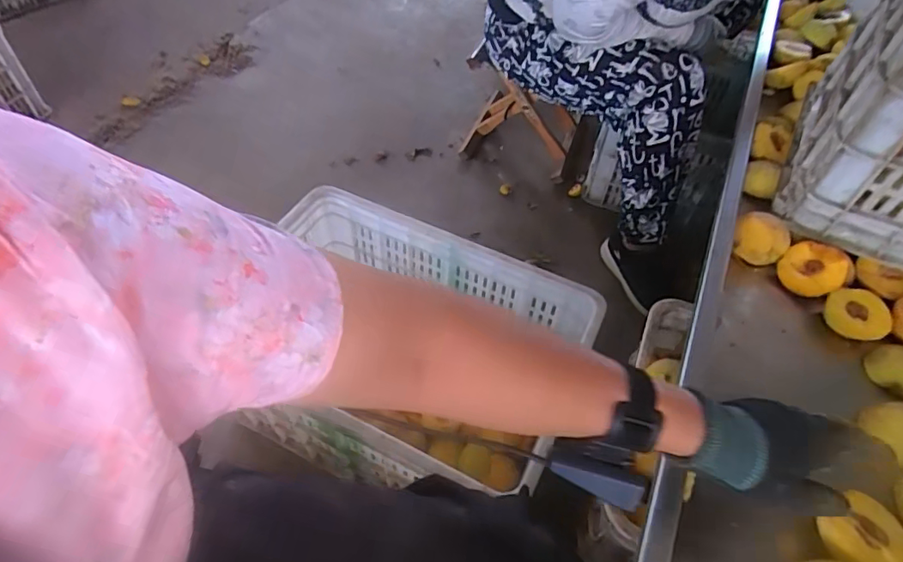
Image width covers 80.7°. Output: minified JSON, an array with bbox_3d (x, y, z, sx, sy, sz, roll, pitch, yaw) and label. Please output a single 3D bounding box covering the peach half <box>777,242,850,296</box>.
[{"bbox_3d":[0.438,-0.013,0.645,0.035,0.057,0.067,-30,58,-25],"label":"peach half"}]

